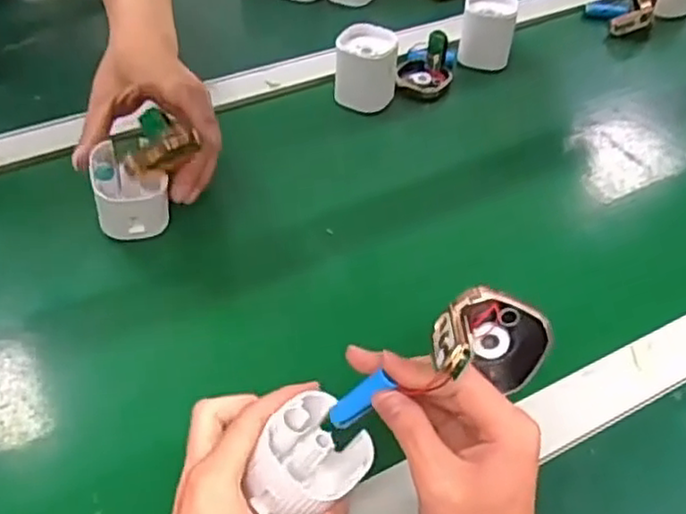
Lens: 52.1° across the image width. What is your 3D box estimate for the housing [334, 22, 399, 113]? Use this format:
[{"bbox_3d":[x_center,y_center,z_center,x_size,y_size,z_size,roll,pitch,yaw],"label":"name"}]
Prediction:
[{"bbox_3d":[0.024,-0.185,0.709,0.062,0.074,0.061,6,48,3],"label":"housing"}]

